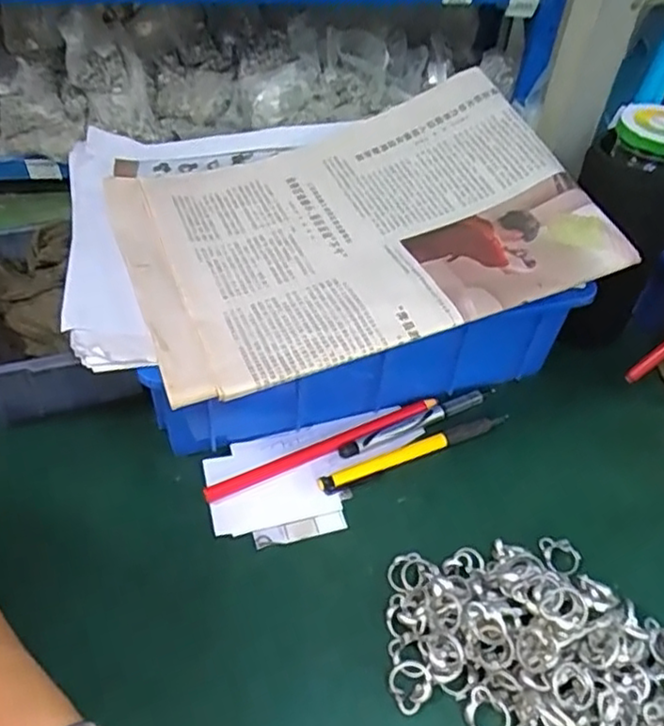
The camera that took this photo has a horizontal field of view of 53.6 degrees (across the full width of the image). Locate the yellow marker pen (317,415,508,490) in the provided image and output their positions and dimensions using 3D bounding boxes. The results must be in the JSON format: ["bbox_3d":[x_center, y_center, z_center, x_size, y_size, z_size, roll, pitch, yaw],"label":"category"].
[{"bbox_3d":[0.054,0.056,0.424,0.135,0.007,0.010,-15,49,-20],"label":"yellow marker pen"}]

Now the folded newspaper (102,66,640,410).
[{"bbox_3d":[0.010,-0.100,0.417,0.277,0.058,0.220,-15,48,-18],"label":"folded newspaper"}]

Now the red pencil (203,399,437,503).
[{"bbox_3d":[-0.003,0.054,0.418,0.162,0.009,0.011,-18,50,-22],"label":"red pencil"}]

